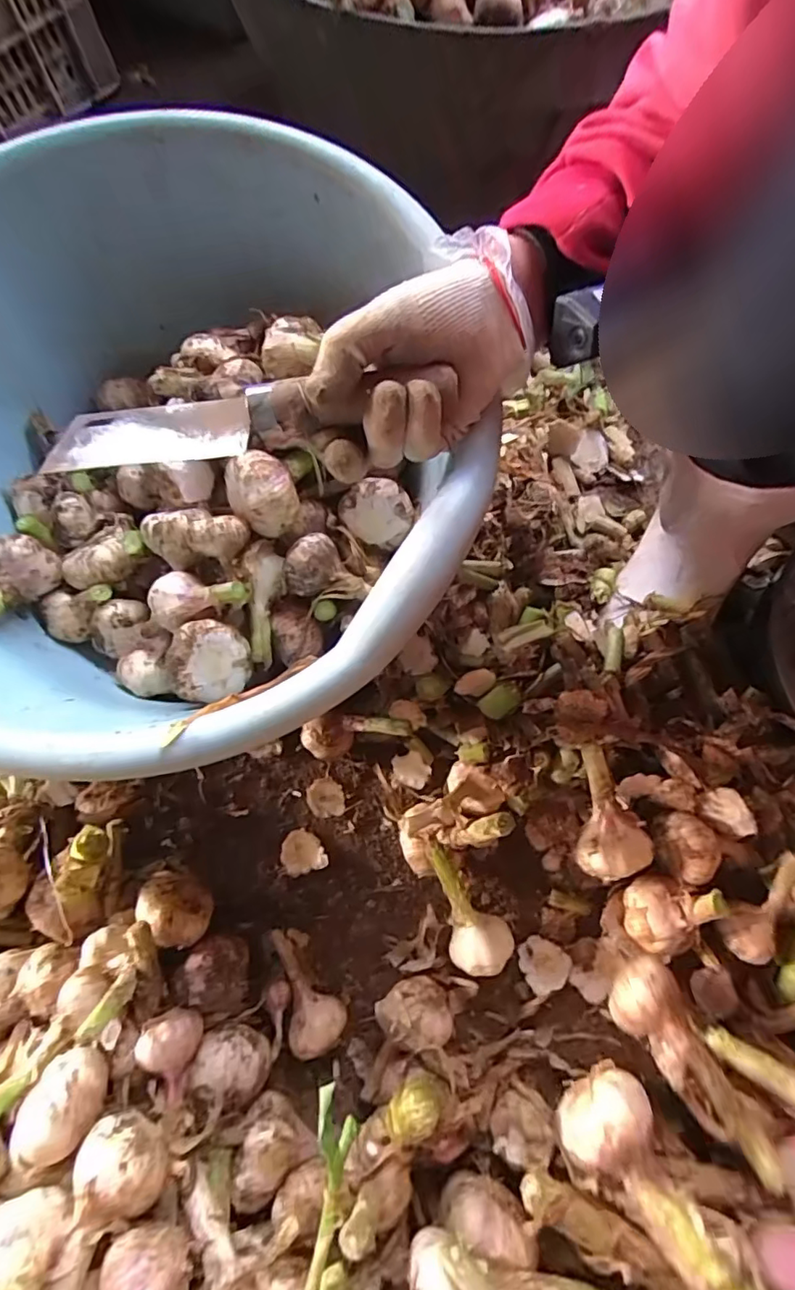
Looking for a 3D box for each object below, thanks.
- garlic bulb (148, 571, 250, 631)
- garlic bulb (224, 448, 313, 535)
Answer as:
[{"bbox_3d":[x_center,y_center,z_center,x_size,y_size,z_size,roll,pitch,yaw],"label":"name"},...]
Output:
[{"bbox_3d":[-0.153,-0.039,0.419,0.072,0.040,0.041,-17,72,-6],"label":"garlic bulb"},{"bbox_3d":[-0.091,-0.119,0.411,0.070,0.045,0.051,-28,74,-10],"label":"garlic bulb"}]

